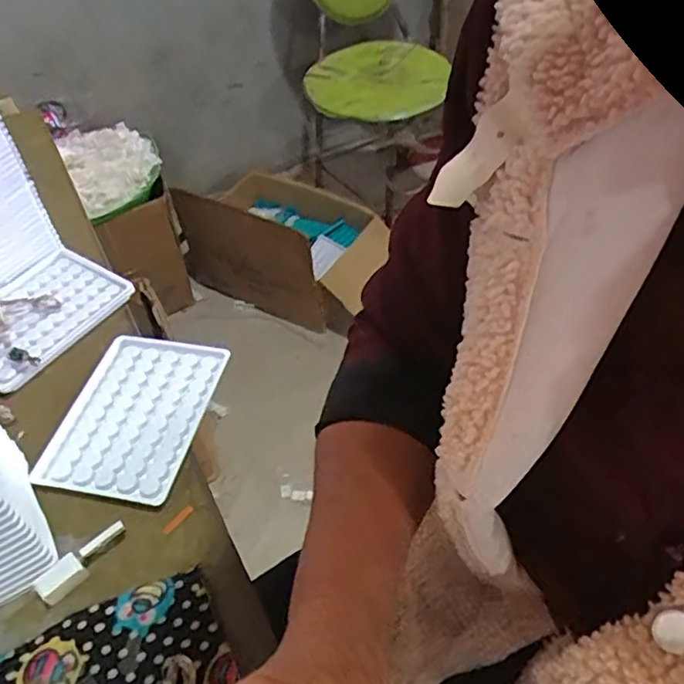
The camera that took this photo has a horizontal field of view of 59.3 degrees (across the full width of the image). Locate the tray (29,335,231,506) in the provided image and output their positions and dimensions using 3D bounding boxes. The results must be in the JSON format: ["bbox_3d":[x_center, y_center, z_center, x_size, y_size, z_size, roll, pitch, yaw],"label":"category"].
[{"bbox_3d":[-0.147,0.049,0.429,0.095,0.008,0.128,8,49,11],"label":"tray"}]

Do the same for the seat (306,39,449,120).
[{"bbox_3d":[0.084,-0.626,1.420,0.418,0.041,0.235,-32,78,-27],"label":"seat"}]

